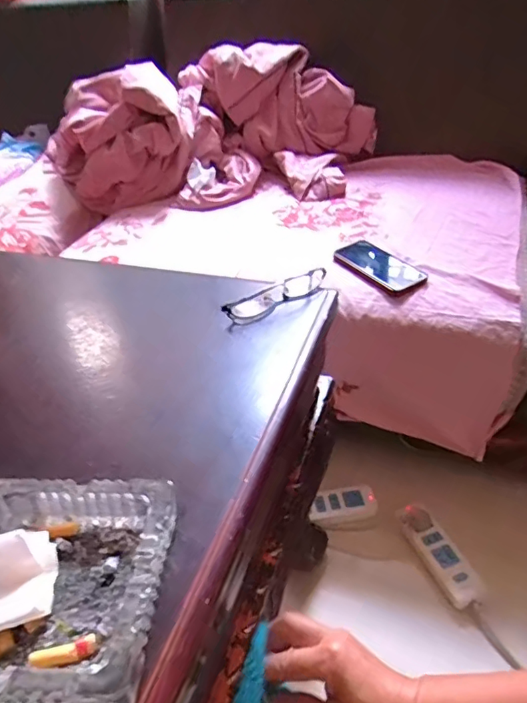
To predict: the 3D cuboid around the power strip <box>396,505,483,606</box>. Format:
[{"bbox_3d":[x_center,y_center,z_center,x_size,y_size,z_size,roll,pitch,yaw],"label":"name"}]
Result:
[{"bbox_3d":[0.273,0.314,0.806,0.059,0.031,0.165,-18,39,-18],"label":"power strip"}]

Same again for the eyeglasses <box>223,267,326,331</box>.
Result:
[{"bbox_3d":[0.017,-0.058,0.540,0.123,0.025,0.031,-22,41,-23],"label":"eyeglasses"}]

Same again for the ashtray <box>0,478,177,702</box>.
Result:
[{"bbox_3d":[-0.117,0.129,0.284,0.121,0.032,0.118,0,37,4],"label":"ashtray"}]

